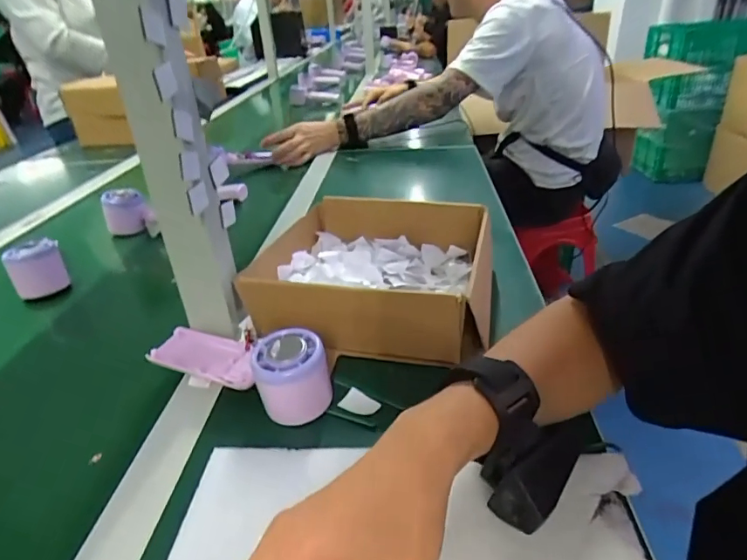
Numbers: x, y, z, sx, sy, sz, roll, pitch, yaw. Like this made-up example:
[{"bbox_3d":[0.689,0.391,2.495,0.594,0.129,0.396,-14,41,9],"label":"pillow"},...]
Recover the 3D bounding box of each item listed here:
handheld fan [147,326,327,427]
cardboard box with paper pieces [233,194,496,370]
[{"bbox_3d":[-0.109,0.065,0.405,0.171,0.053,0.060,14,34,28],"label":"handheld fan"},{"bbox_3d":[0.003,-0.012,0.517,0.223,0.076,0.214,5,31,15],"label":"cardboard box with paper pieces"}]

